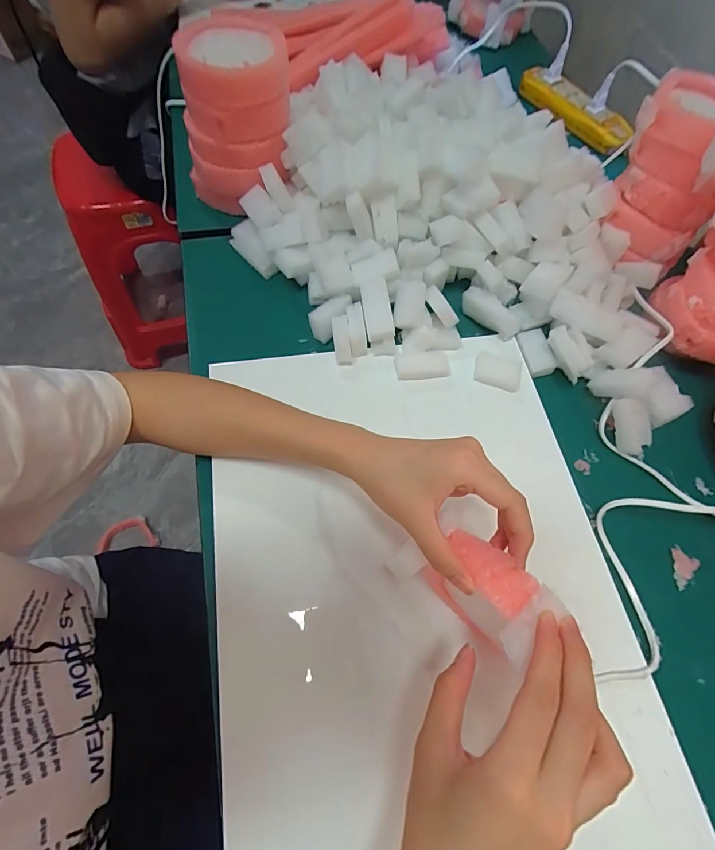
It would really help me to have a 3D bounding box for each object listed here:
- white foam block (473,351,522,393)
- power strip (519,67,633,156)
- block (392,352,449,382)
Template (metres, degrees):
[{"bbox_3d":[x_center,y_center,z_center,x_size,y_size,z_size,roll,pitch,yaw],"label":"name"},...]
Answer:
[{"bbox_3d":[0.131,-0.050,0.392,0.043,0.008,0.030,19,64,4],"label":"white foam block"},{"bbox_3d":[0.304,-0.445,0.587,0.049,0.033,0.176,-29,70,-17],"label":"power strip"},{"bbox_3d":[0.060,-0.055,0.391,0.050,0.015,0.023,-4,65,-7],"label":"block"}]

